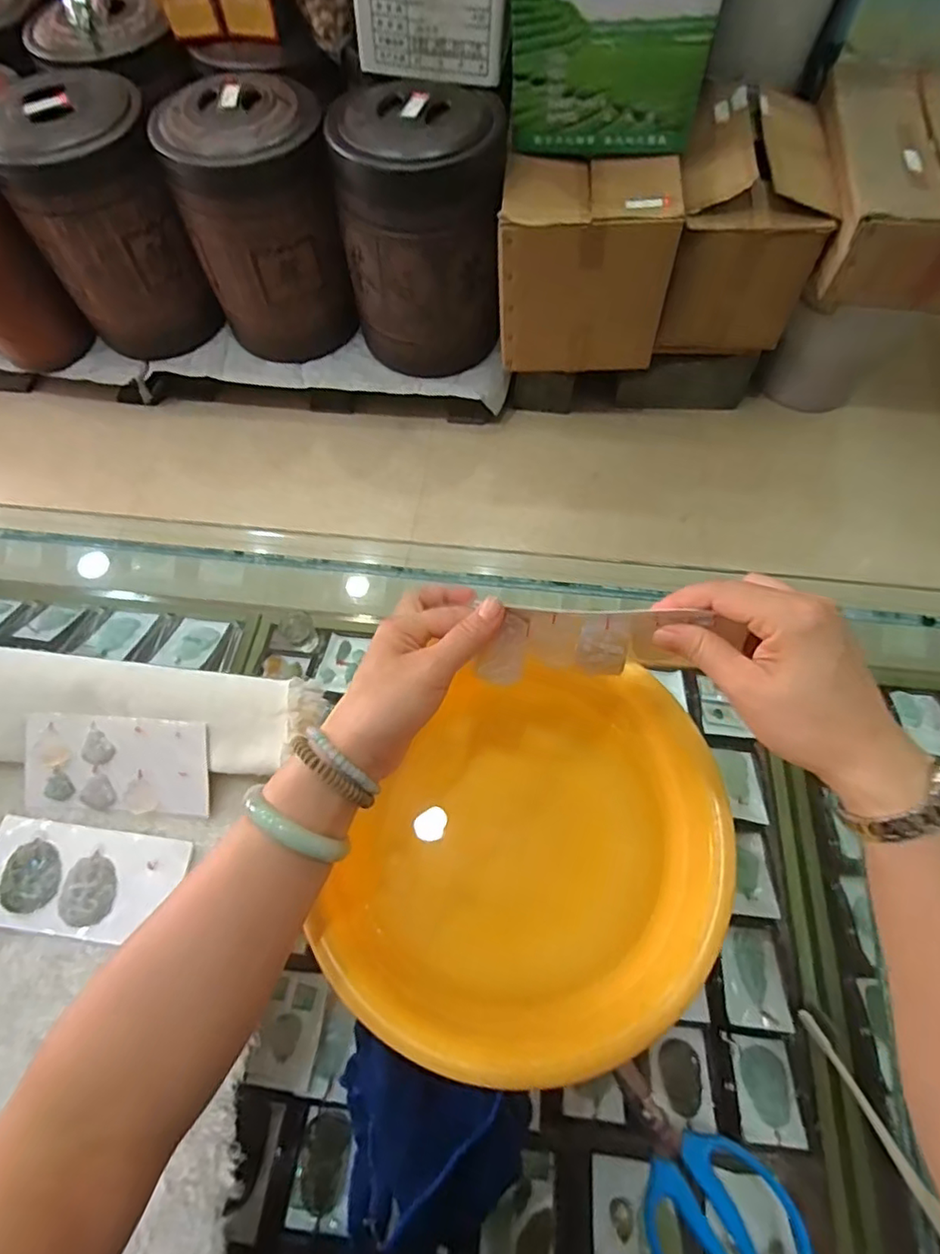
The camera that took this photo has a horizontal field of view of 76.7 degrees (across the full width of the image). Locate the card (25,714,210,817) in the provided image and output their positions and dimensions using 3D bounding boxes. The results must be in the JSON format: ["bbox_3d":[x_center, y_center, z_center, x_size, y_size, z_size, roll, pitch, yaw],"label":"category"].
[{"bbox_3d":[-0.283,0.112,0.478,0.150,0.007,0.076,2,92,3],"label":"card"}]

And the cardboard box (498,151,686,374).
[{"bbox_3d":[0.264,-0.879,1.448,0.386,0.382,0.282,0,66,0],"label":"cardboard box"}]

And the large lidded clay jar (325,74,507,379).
[{"bbox_3d":[-0.116,-0.965,1.486,0.359,0.522,0.359,0,66,0],"label":"large lidded clay jar"}]

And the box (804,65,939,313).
[{"bbox_3d":[0.995,-0.997,1.350,0.403,0.208,0.575,4,66,2],"label":"box"}]

